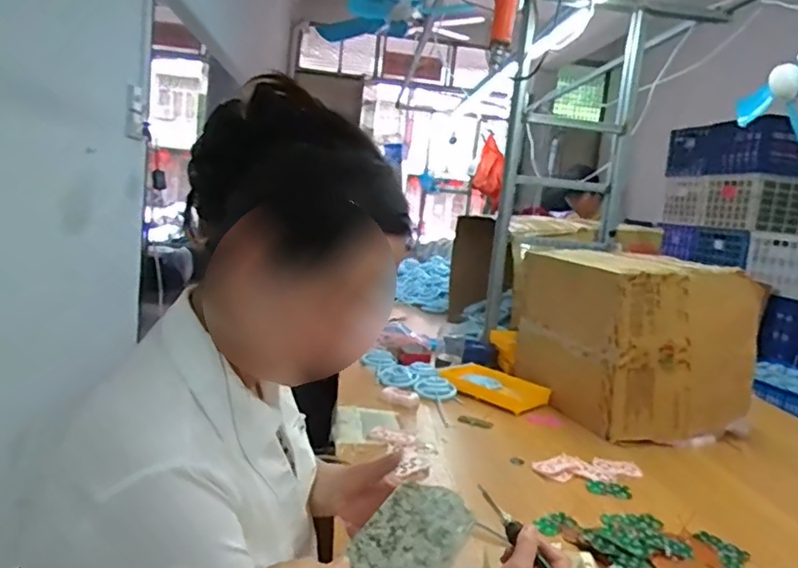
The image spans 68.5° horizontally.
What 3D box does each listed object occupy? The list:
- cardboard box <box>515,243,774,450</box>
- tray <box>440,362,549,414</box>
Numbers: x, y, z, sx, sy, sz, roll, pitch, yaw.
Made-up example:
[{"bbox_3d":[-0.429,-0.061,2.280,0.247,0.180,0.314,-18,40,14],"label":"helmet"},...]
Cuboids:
[{"bbox_3d":[0.534,0.115,1.405,0.351,0.343,0.422,2,9,-18],"label":"cardboard box"},{"bbox_3d":[0.230,0.247,1.430,0.250,0.018,0.136,20,29,39],"label":"tray"}]

